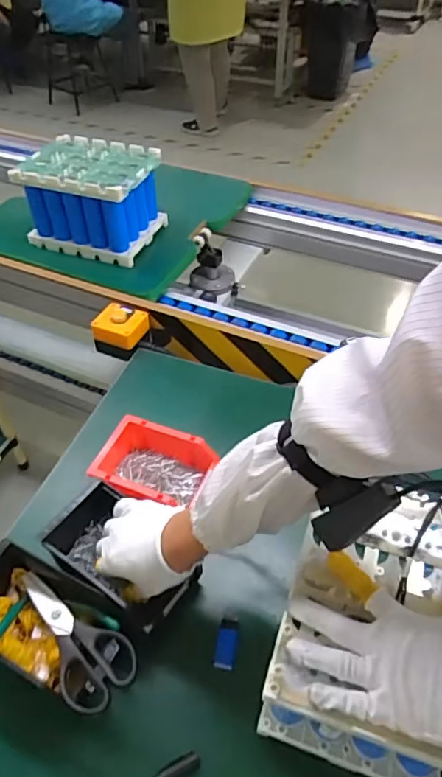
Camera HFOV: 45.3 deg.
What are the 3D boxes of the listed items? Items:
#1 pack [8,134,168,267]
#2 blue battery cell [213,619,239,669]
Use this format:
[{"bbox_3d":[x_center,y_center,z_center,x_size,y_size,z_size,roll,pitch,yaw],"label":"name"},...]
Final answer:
[{"bbox_3d":[-0.262,-0.394,1.096,0.251,0.154,0.200,15,49,14],"label":"pack"},{"bbox_3d":[0.007,0.285,0.596,0.022,0.012,0.056,7,48,8],"label":"blue battery cell"}]

